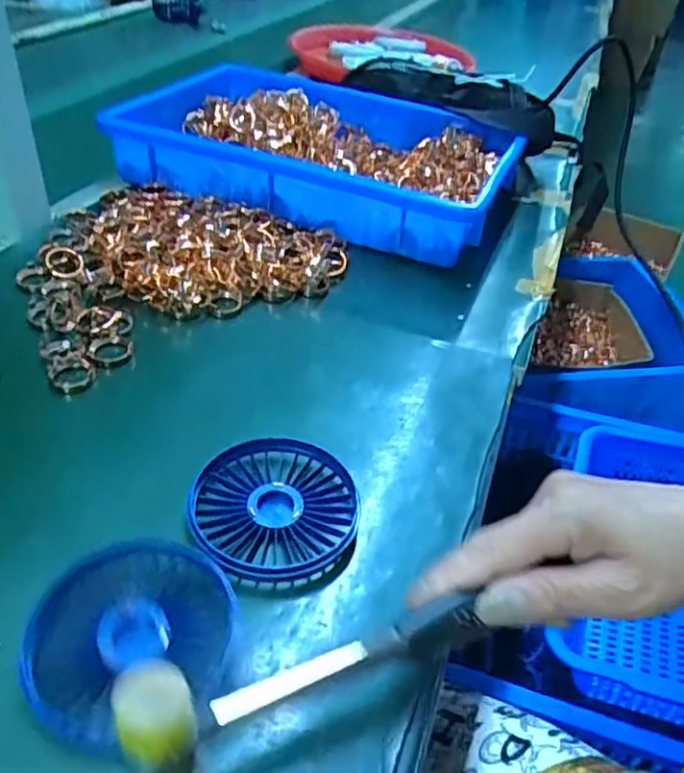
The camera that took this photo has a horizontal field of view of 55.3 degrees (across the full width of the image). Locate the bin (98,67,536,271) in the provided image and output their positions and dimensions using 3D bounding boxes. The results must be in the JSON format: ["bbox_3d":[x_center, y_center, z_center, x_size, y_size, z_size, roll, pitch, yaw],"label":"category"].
[{"bbox_3d":[-0.020,-0.225,0.640,0.342,0.077,0.221,18,42,12],"label":"bin"}]

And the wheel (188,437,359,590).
[{"bbox_3d":[-0.035,0.062,0.341,0.083,0.013,0.083,4,41,-4],"label":"wheel"}]

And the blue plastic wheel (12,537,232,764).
[{"bbox_3d":[-0.091,0.108,0.284,0.082,0.009,0.091,13,41,6],"label":"blue plastic wheel"}]

